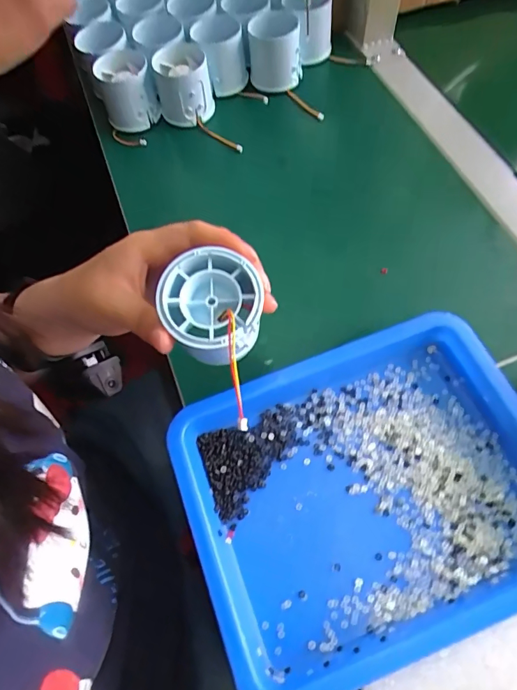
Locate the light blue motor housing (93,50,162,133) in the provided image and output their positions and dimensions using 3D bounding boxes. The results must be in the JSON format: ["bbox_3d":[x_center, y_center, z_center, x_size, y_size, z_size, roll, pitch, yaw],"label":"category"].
[{"bbox_3d":[-0.131,-0.252,0.440,0.053,0.050,0.051,-23,65,-8],"label":"light blue motor housing"}]

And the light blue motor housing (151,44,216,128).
[{"bbox_3d":[-0.075,-0.258,0.441,0.055,0.050,0.055,-1,64,3],"label":"light blue motor housing"}]

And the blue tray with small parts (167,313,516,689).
[{"bbox_3d":[0.066,0.088,0.272,0.213,0.049,0.175,-21,64,-7],"label":"blue tray with small parts"}]

